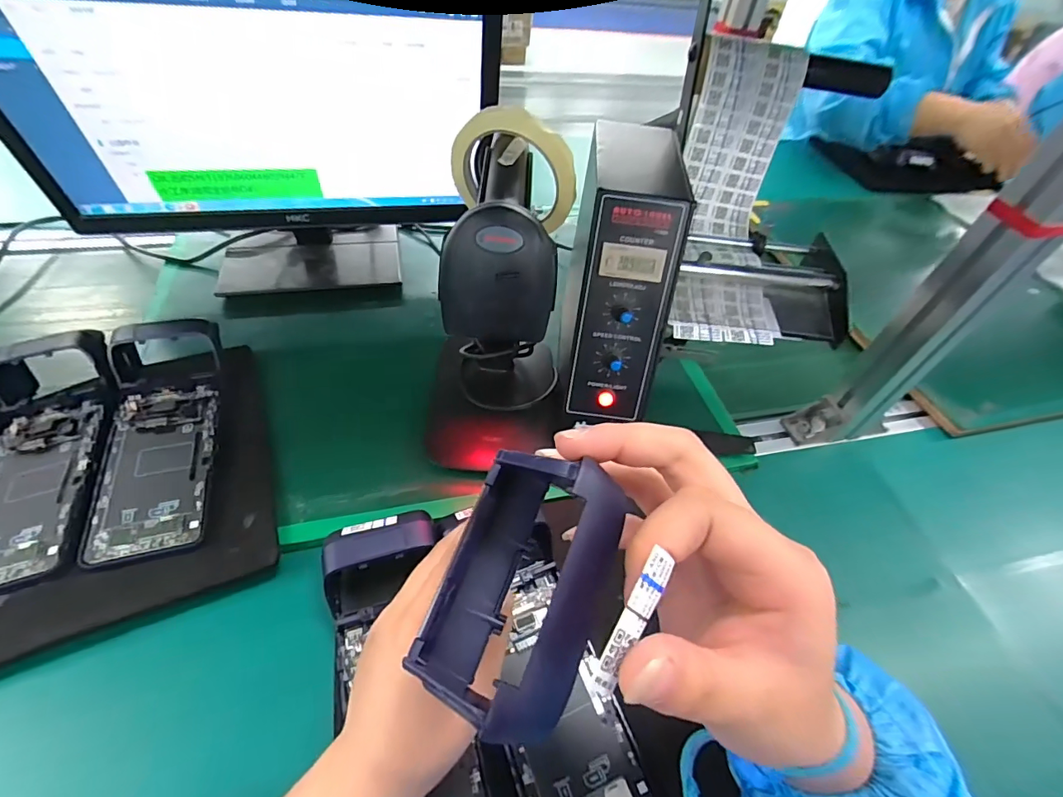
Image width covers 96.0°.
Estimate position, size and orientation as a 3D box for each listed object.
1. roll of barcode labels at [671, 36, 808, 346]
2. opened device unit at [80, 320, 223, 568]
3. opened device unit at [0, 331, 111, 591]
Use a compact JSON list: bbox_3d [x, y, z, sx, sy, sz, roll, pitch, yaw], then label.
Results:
[{"bbox_3d":[0.167,-0.164,0.413,0.083,0.069,0.238,4,88,-2],"label":"roll of barcode labels"},{"bbox_3d":[-0.311,0.021,0.400,0.089,0.046,0.225,-13,52,-17],"label":"opened device unit"},{"bbox_3d":[-0.400,0.034,0.378,0.092,0.047,0.226,-9,51,-13],"label":"opened device unit"}]

